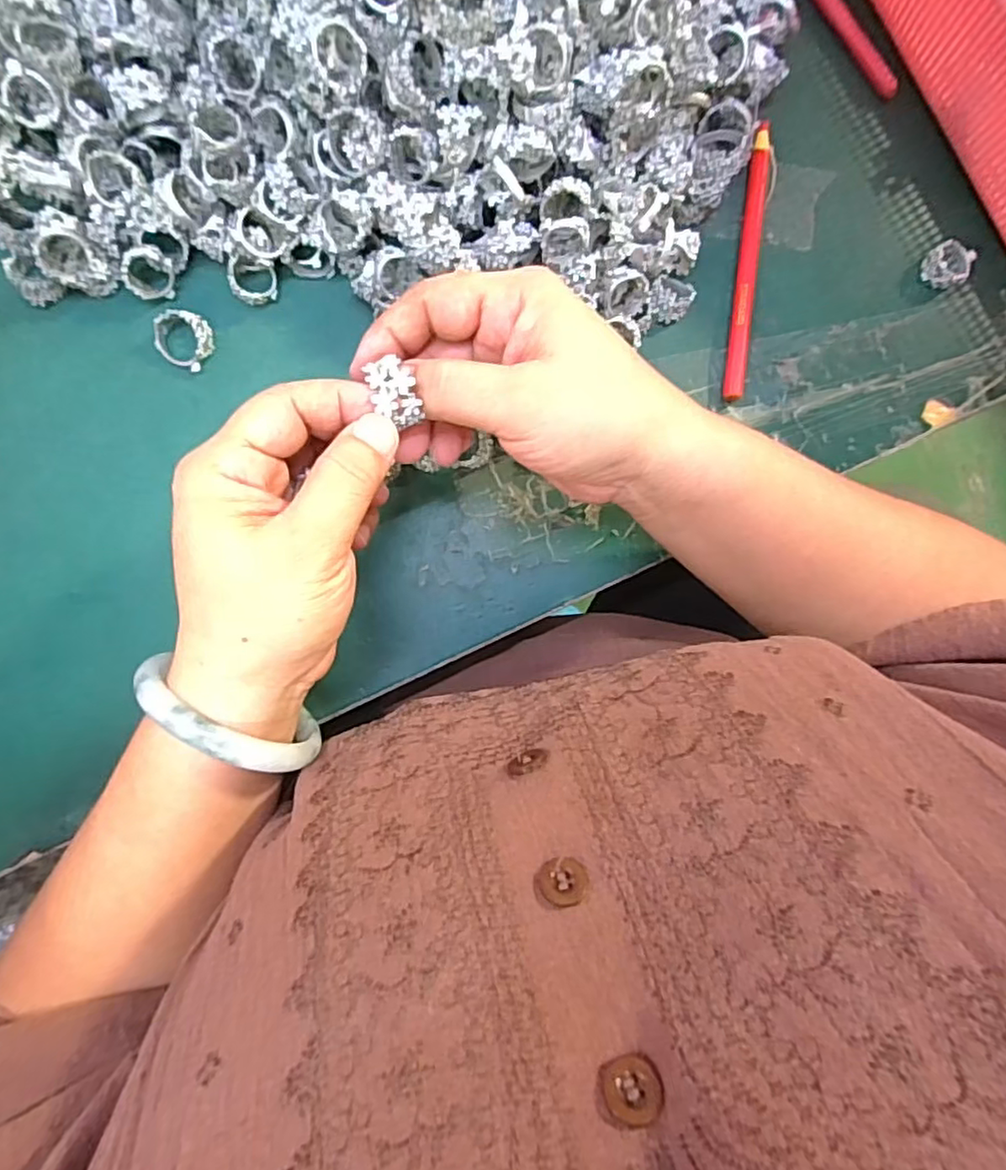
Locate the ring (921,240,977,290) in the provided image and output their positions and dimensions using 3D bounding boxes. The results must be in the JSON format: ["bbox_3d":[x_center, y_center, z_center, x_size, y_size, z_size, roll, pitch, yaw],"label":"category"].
[{"bbox_3d":[0.231,-0.166,0.330,0.023,0.010,0.021,0,89,-5],"label":"ring"}]

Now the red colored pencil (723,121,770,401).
[{"bbox_3d":[0.123,-0.162,0.322,0.009,0.008,0.138,7,88,-4],"label":"red colored pencil"}]

